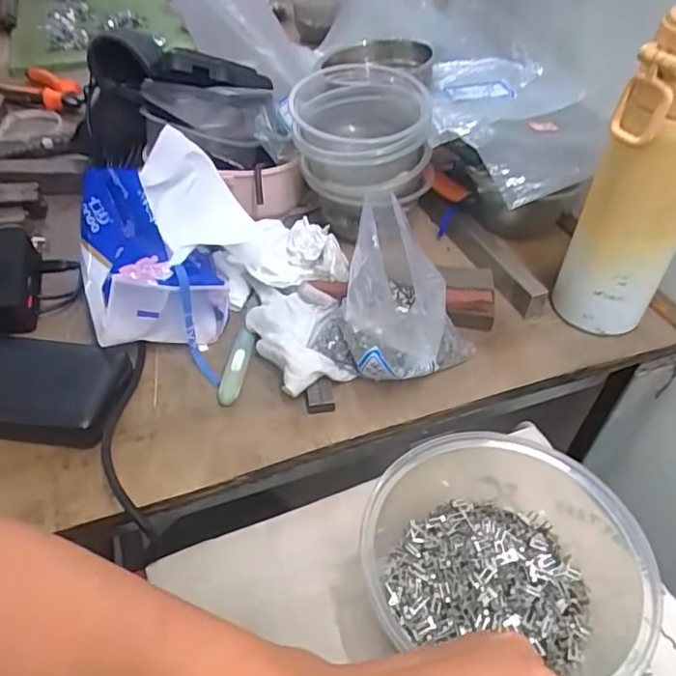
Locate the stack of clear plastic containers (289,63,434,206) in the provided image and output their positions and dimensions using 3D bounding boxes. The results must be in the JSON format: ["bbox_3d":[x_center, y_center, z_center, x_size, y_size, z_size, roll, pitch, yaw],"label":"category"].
[{"bbox_3d":[0.020,-0.175,0.498,0.115,0.073,0.126,0,45,-1],"label":"stack of clear plastic containers"}]

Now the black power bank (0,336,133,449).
[{"bbox_3d":[-0.229,0.033,0.394,0.156,0.028,0.072,5,45,4],"label":"black power bank"}]

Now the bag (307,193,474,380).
[{"bbox_3d":[0.042,-0.025,0.404,0.108,0.105,0.089,16,47,14],"label":"bag"}]

